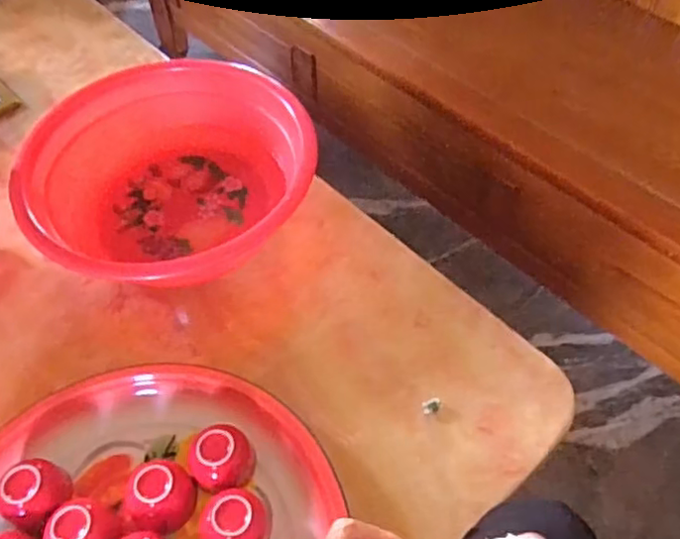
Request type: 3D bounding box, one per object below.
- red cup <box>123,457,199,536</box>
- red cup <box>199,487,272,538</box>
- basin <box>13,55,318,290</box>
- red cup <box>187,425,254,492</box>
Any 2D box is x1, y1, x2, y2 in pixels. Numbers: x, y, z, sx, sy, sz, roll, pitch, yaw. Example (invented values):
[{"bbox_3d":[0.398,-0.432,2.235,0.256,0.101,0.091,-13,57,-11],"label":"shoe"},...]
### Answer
[{"bbox_3d":[-0.150,0.183,0.524,0.058,0.046,0.053,-1,54,1],"label":"red cup"},{"bbox_3d":[-0.082,0.201,0.509,0.055,0.042,0.052,-1,54,1],"label":"red cup"},{"bbox_3d":[-0.169,-0.104,0.706,0.288,0.105,0.264,-1,54,1],"label":"basin"},{"bbox_3d":[-0.100,0.160,0.541,0.048,0.044,0.046,-1,54,1],"label":"red cup"}]

